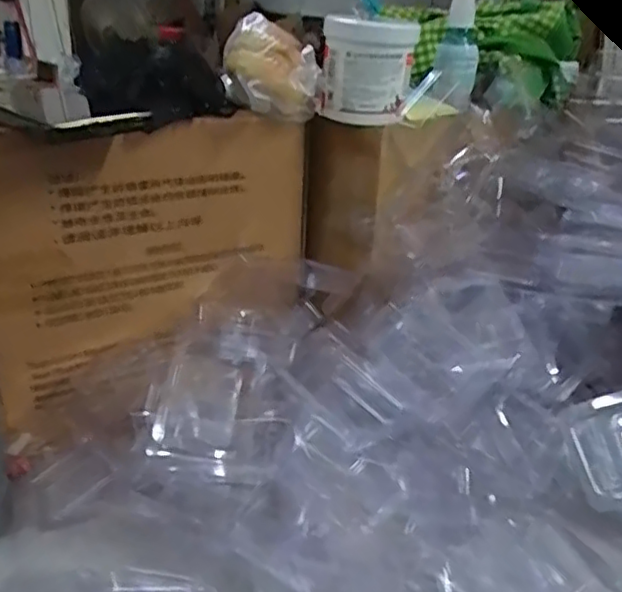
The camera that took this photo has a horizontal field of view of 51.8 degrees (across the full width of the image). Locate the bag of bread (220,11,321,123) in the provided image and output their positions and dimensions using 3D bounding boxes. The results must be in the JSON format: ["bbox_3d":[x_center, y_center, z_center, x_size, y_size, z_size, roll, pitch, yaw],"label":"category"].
[{"bbox_3d":[-0.031,-0.183,0.521,0.081,0.068,0.096,0,25,-8],"label":"bag of bread"}]

